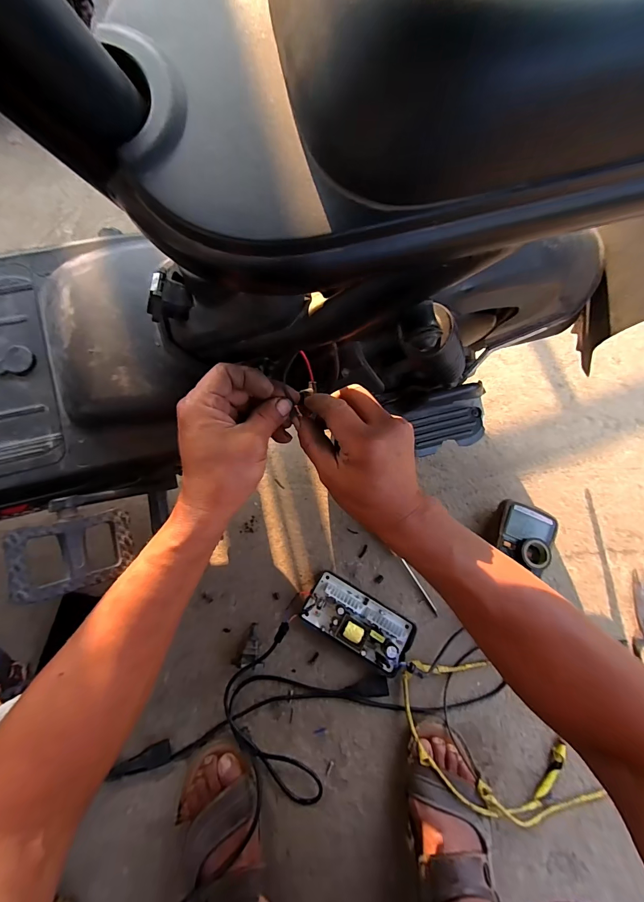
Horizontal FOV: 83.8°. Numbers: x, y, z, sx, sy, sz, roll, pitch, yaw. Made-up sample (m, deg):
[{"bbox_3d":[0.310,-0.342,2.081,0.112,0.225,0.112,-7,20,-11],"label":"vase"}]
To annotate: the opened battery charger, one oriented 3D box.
[{"bbox_3d":[0.057,0.265,0.554,0.166,0.037,0.087,30,74,7],"label":"opened battery charger"}]

